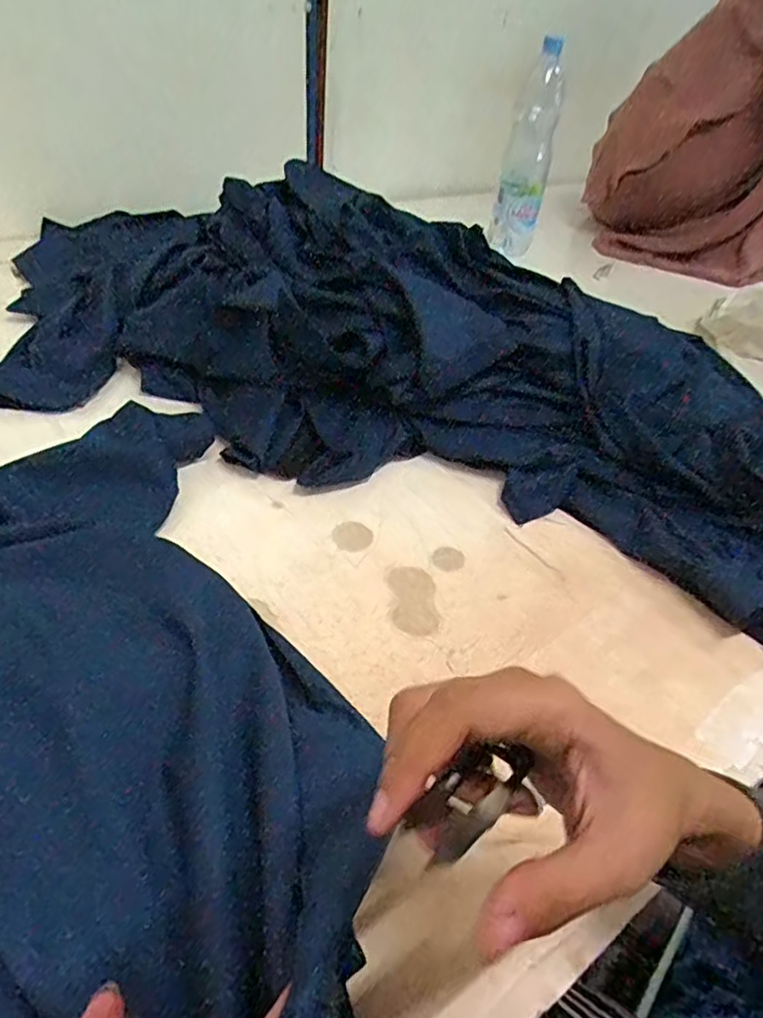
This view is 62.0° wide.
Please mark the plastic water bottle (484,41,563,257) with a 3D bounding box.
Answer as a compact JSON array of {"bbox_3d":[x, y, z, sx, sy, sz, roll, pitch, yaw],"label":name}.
[{"bbox_3d":[0.259,-0.623,1.122,0.082,0.325,0.096,12,40,5],"label":"plastic water bottle"}]

